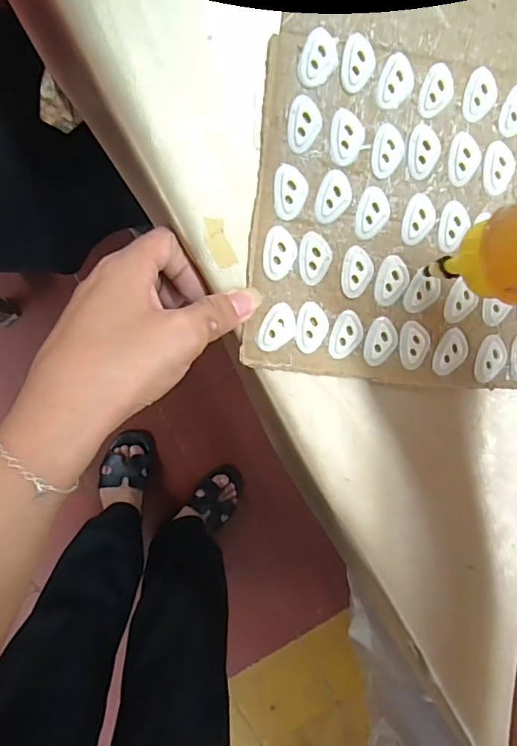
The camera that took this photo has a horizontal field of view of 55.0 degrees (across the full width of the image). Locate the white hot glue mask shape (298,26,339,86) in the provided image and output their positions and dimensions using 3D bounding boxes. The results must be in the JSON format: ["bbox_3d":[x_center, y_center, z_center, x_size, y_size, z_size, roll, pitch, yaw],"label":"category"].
[{"bbox_3d":[0.030,-0.154,0.243,0.018,0.004,0.026,18,96,-10],"label":"white hot glue mask shape"}]

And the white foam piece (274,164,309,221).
[{"bbox_3d":[0.017,-0.092,0.254,0.017,0.004,0.026,2,98,-8],"label":"white foam piece"}]

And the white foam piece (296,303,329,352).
[{"bbox_3d":[0.029,-0.024,0.266,0.017,0.004,0.026,3,98,-8],"label":"white foam piece"}]

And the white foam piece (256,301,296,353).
[{"bbox_3d":[0.010,-0.023,0.264,0.018,0.004,0.026,29,94,-11],"label":"white foam piece"}]

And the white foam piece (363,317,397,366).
[{"bbox_3d":[0.067,-0.016,0.271,0.017,0.004,0.026,15,96,-9],"label":"white foam piece"}]

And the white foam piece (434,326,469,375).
[{"bbox_3d":[0.107,-0.011,0.276,0.017,0.004,0.026,17,96,-10],"label":"white foam piece"}]

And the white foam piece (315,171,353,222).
[{"bbox_3d":[0.039,-0.090,0.255,0.017,0.004,0.026,18,96,-10],"label":"white foam piece"}]

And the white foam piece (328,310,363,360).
[{"bbox_3d":[0.047,-0.020,0.268,0.017,0.004,0.026,21,95,-10],"label":"white foam piece"}]

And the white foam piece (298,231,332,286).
[{"bbox_3d":[0.030,-0.060,0.260,0.017,0.004,0.026,3,98,-8],"label":"white foam piece"}]

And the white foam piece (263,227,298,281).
[{"bbox_3d":[0.011,-0.062,0.258,0.017,0.004,0.026,3,98,-8],"label":"white foam piece"}]

